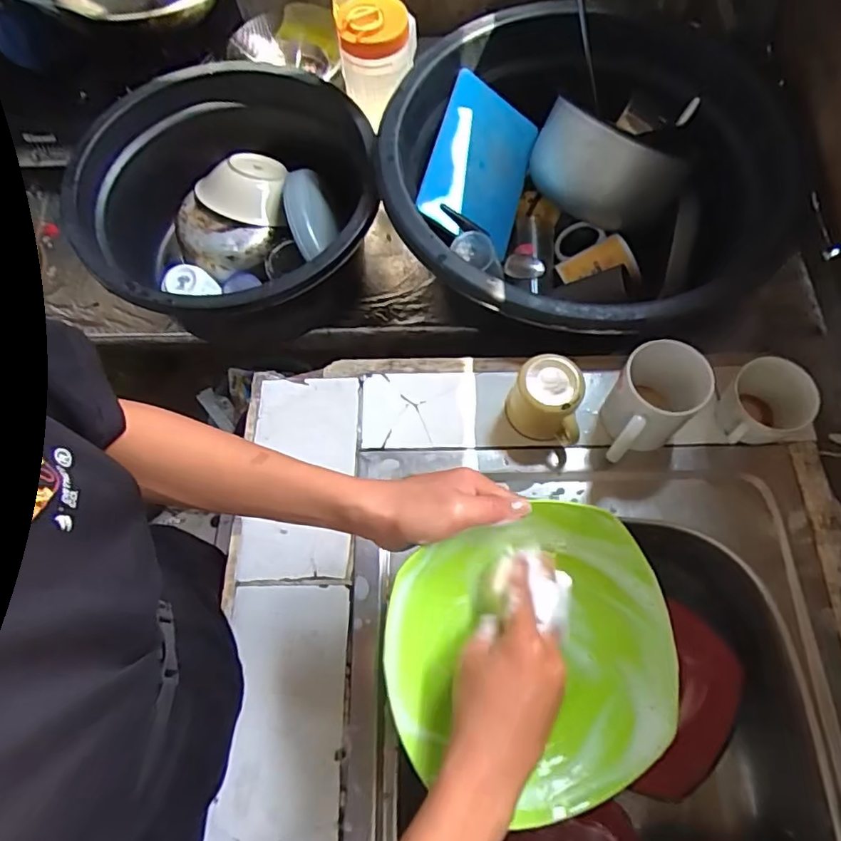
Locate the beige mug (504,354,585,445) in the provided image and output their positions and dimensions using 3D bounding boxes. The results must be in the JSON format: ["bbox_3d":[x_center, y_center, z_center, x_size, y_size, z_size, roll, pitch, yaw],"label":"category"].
[{"bbox_3d":[0.134,-0.023,0.597,0.077,0.077,0.066,16,69,9],"label":"beige mug"}]

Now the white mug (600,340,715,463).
[{"bbox_3d":[0.231,-0.014,0.576,0.080,0.104,0.116,42,75,17],"label":"white mug"}]

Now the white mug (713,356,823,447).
[{"bbox_3d":[0.346,-0.010,0.586,0.087,0.081,0.077,-34,70,-11],"label":"white mug"}]

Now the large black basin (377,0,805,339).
[{"bbox_3d":[0.229,-0.313,0.774,0.537,0.179,0.500,-1,67,2],"label":"large black basin"}]

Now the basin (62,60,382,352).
[{"bbox_3d":[-0.264,-0.298,0.840,0.392,0.197,0.417,-1,67,2],"label":"basin"}]

